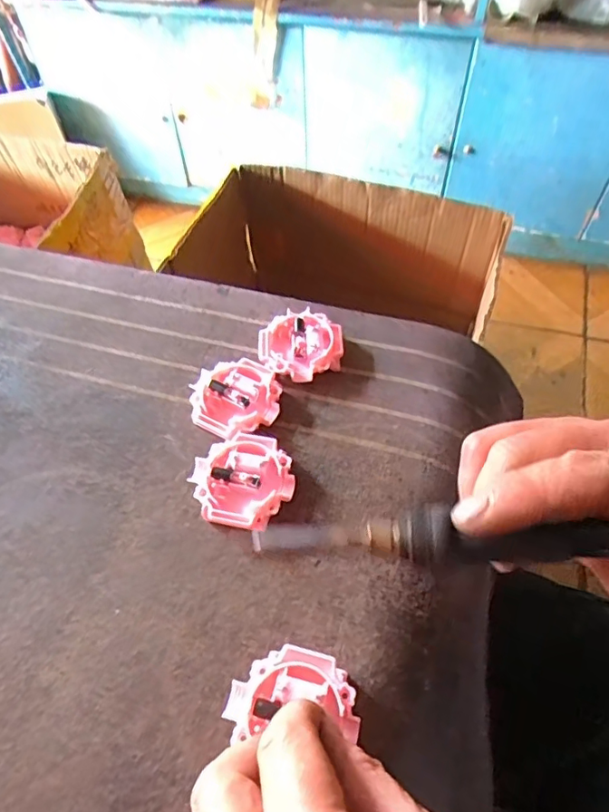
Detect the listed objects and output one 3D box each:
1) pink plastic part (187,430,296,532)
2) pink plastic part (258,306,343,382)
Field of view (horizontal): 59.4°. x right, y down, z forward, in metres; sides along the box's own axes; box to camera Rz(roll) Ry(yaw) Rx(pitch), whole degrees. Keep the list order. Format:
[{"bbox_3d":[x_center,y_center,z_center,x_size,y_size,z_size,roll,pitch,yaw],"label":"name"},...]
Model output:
[{"bbox_3d":[-0.033,0.041,0.293,0.054,0.015,0.053,-1,57,2],"label":"pink plastic part"},{"bbox_3d":[-0.002,-0.038,0.343,0.052,0.016,0.050,-1,57,2],"label":"pink plastic part"}]

